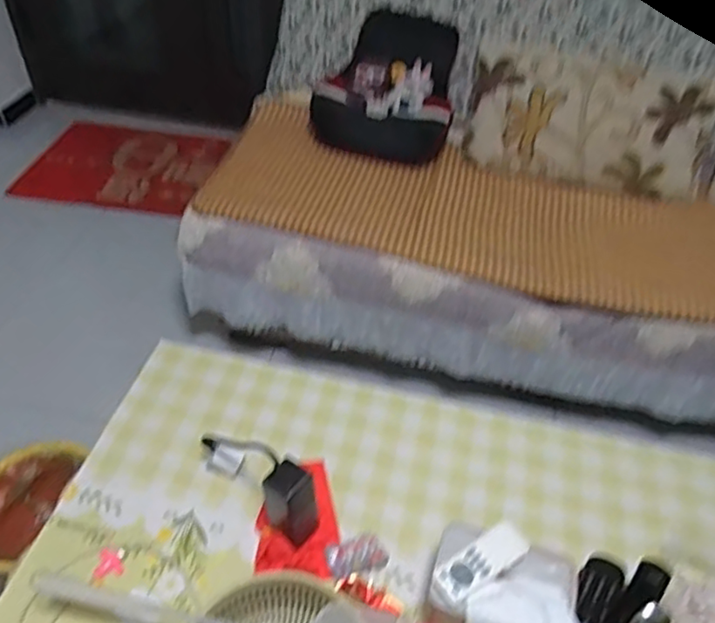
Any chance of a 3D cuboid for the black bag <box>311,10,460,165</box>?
[{"bbox_3d":[0.076,-0.622,1.727,0.377,0.260,0.277,9,45,5],"label":"black bag"}]

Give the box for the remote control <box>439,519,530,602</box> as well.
[{"bbox_3d":[0.153,0.299,0.750,0.119,0.013,0.044,-25,51,-26],"label":"remote control"}]

